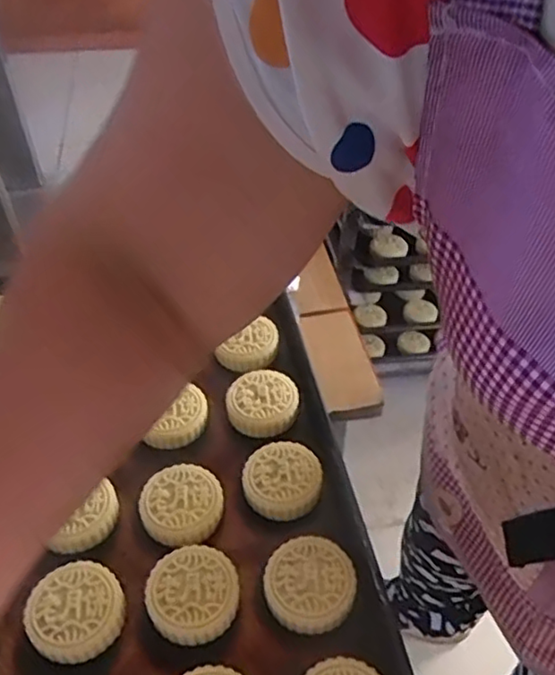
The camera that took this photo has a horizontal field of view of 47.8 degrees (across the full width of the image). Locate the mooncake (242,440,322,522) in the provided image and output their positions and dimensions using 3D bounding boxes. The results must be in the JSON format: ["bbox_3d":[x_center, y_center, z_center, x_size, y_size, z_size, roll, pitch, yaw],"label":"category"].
[{"bbox_3d":[0.004,0.128,0.571,0.068,0.019,0.070,1,44,-1],"label":"mooncake"}]

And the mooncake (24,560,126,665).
[{"bbox_3d":[-0.156,0.213,0.488,0.069,0.030,0.065,-14,46,-16],"label":"mooncake"}]

